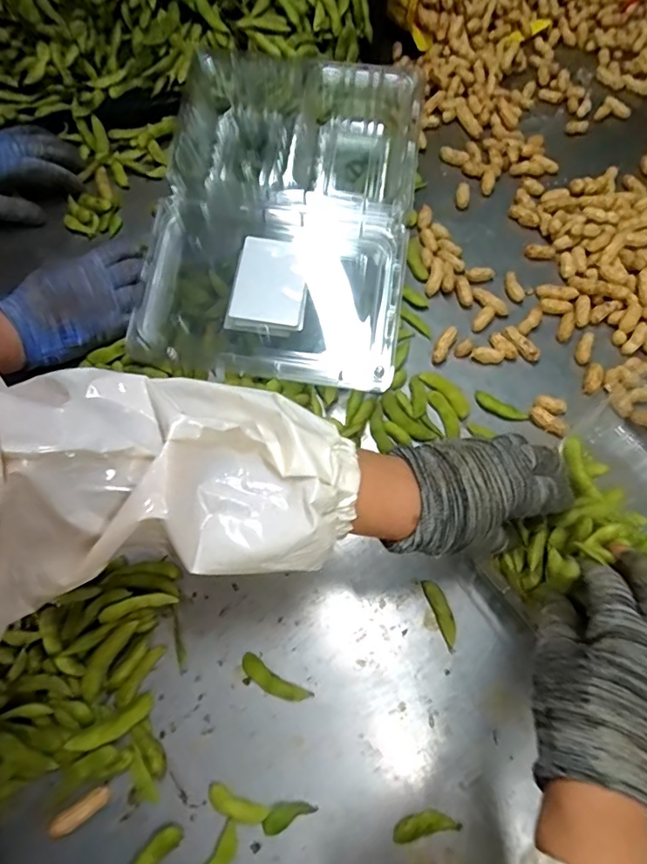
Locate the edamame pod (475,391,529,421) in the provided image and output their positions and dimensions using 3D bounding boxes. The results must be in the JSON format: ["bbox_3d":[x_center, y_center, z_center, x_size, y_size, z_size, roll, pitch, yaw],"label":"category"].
[{"bbox_3d":[0.158,-0.021,0.468,0.048,0.007,0.018,27,68,10],"label":"edamame pod"}]

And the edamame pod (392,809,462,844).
[{"bbox_3d":[0.067,0.255,0.340,0.044,0.004,0.014,-9,67,-5],"label":"edamame pod"}]

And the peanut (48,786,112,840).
[{"bbox_3d":[-0.154,0.242,0.334,0.037,0.013,0.013,-30,70,-14],"label":"peanut"}]

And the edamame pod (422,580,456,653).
[{"bbox_3d":[0.090,0.137,0.395,0.013,0.005,0.052,-17,68,-9],"label":"edamame pod"}]

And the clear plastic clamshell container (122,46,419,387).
[{"bbox_3d":[-0.036,-0.216,0.500,0.223,0.086,0.351,6,66,1],"label":"clear plastic clamshell container"}]

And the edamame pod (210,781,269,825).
[{"bbox_3d":[-0.057,0.244,0.342,0.041,0.004,0.014,22,67,8],"label":"edamame pod"}]

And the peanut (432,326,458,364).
[{"bbox_3d":[0.113,-0.081,0.488,0.013,0.009,0.037,29,83,11],"label":"peanut"}]

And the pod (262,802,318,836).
[{"bbox_3d":[-0.023,0.249,0.340,0.034,0.004,0.014,-25,69,-12],"label":"pod"}]

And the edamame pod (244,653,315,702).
[{"bbox_3d":[-0.035,0.178,0.373,0.054,0.004,0.016,30,69,11],"label":"edamame pod"}]

